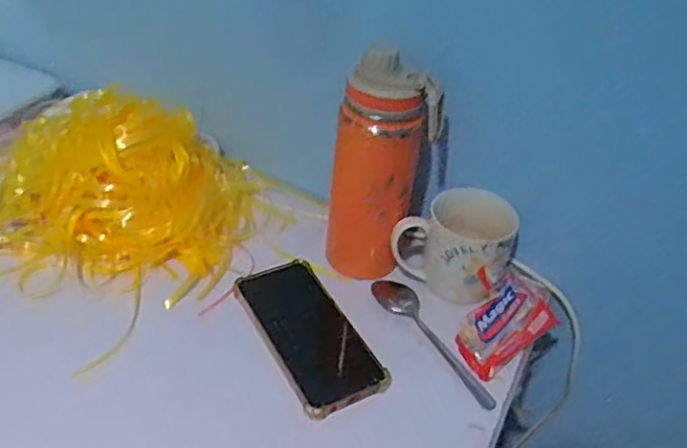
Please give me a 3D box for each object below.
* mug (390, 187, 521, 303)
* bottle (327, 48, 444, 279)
[{"bbox_3d":[0.112,0.018,0.647,0.105,0.083,0.091,24,43,18],"label":"mug"},{"bbox_3d":[0.038,-0.047,0.609,0.073,0.217,0.066,-21,48,-30],"label":"bottle"}]

